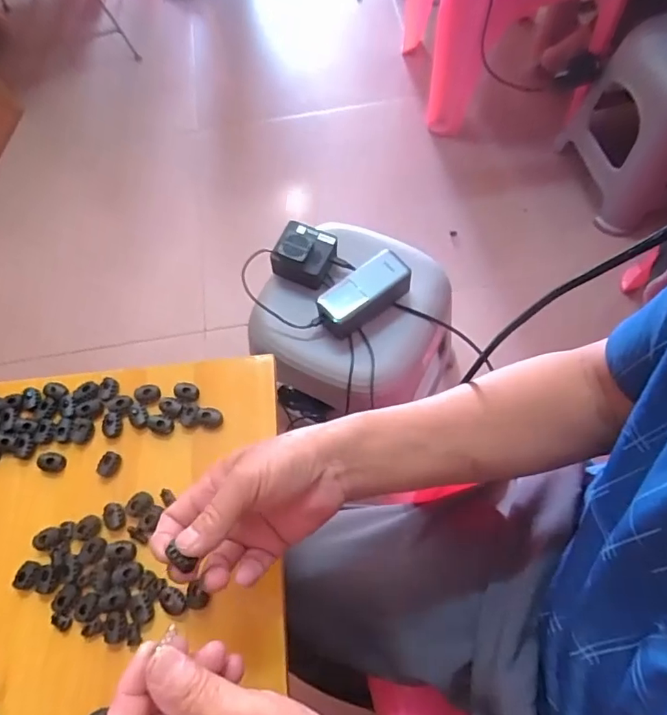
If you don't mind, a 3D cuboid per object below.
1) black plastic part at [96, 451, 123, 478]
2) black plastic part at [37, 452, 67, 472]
[{"bbox_3d":[-0.195,0.093,0.444,0.015,0.011,0.021,15,66,10],"label":"black plastic part"},{"bbox_3d":[-0.248,0.092,0.449,0.024,0.007,0.017,15,66,10],"label":"black plastic part"}]

